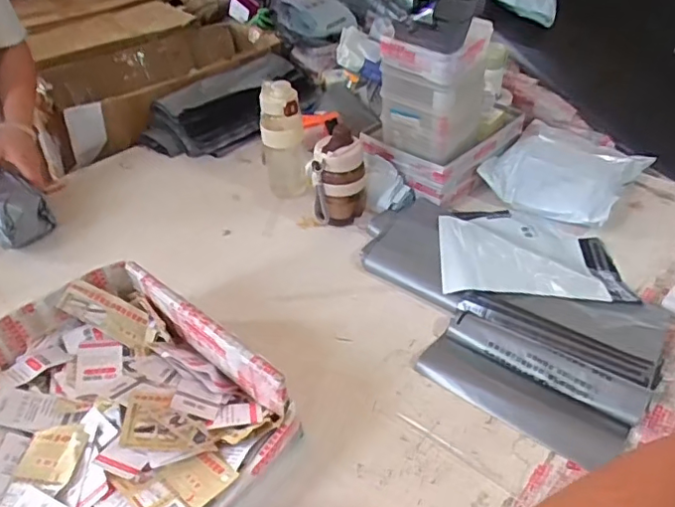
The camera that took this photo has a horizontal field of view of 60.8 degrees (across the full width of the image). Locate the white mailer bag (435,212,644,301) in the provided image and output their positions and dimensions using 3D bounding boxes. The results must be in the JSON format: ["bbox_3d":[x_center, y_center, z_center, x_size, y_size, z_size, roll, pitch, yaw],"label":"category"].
[{"bbox_3d":[0.318,-0.012,0.963,0.287,0.032,0.251,2,40,5],"label":"white mailer bag"}]

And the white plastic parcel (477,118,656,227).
[{"bbox_3d":[0.448,-0.169,1.132,0.243,0.065,0.292,26,47,29],"label":"white plastic parcel"}]

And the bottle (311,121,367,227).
[{"bbox_3d":[0.005,-0.132,1.036,0.089,0.165,0.069,7,41,10],"label":"bottle"}]

